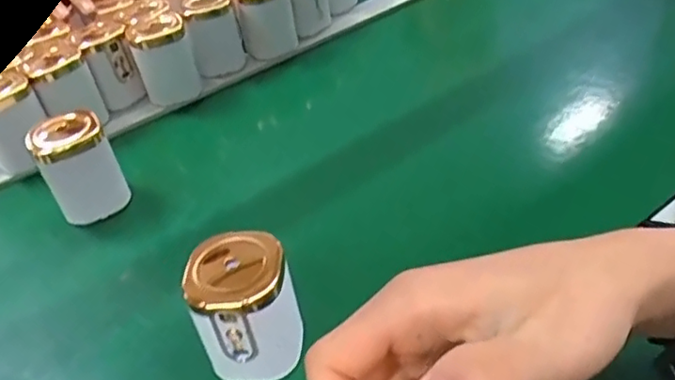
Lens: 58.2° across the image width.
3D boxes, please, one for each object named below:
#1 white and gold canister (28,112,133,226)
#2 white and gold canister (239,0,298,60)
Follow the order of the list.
[{"bbox_3d":[-0.203,-0.017,0.482,0.054,0.079,0.045,-28,43,-22],"label":"white and gold canister"},{"bbox_3d":[-0.077,-0.192,0.663,0.057,0.075,0.060,-8,39,-1],"label":"white and gold canister"}]

